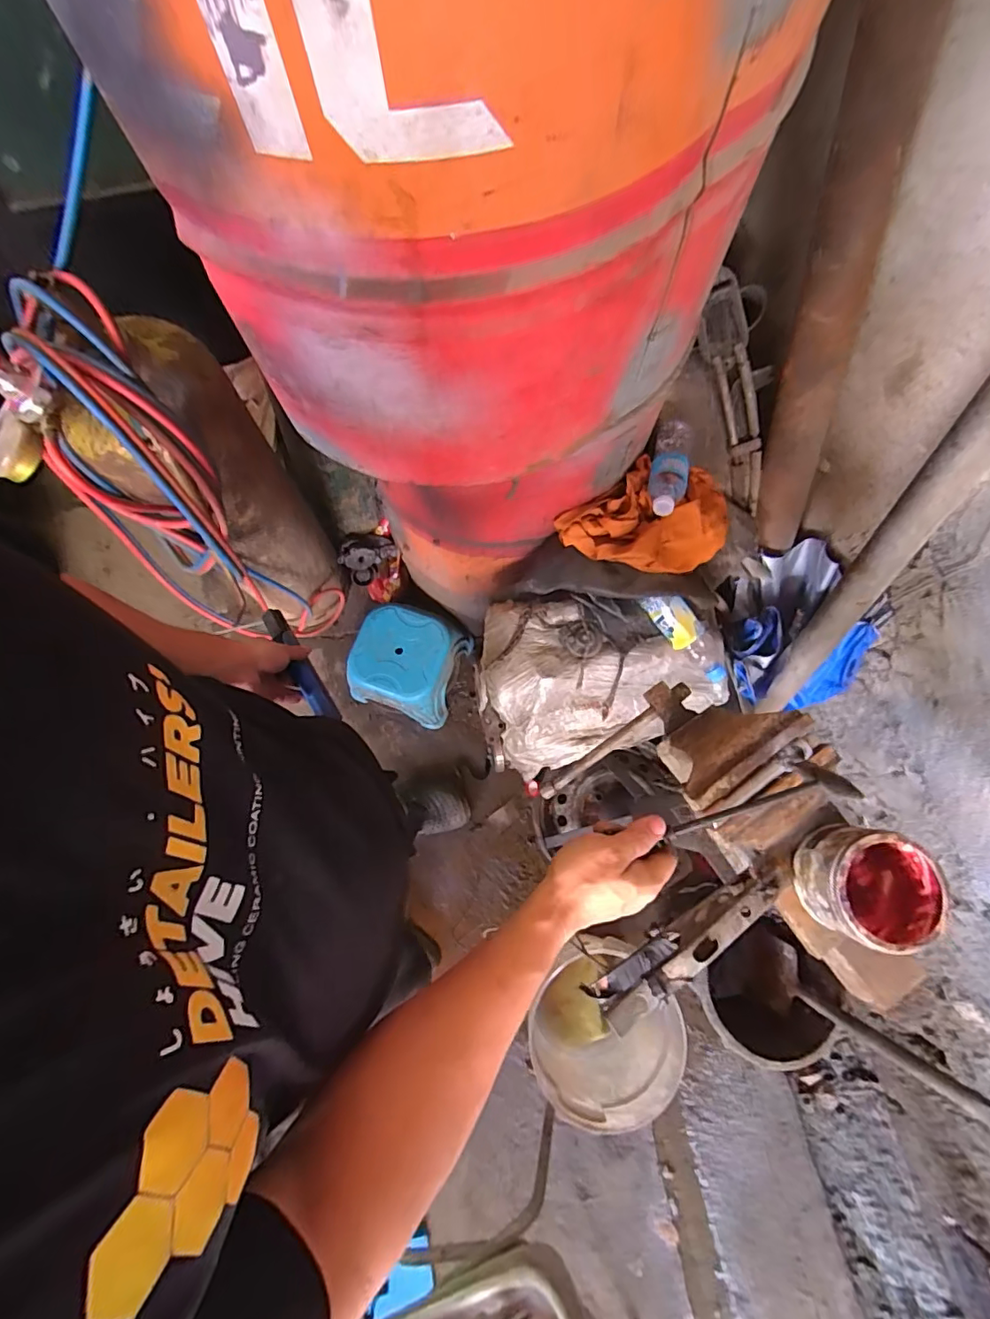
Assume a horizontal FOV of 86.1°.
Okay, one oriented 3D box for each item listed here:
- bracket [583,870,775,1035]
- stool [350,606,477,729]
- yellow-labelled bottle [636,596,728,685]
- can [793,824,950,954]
[{"bbox_3d":[0.199,0.298,0.555,0.216,0.082,0.028,-33,78,-8],"label":"bracket"},{"bbox_3d":[-0.236,0.008,1.445,0.269,0.197,0.275,20,77,5],"label":"stool"},{"bbox_3d":[0.353,-0.044,0.966,0.213,0.053,0.067,45,79,-15],"label":"yellow-labelled bottle"},{"bbox_3d":[0.366,0.223,0.525,0.112,0.085,0.105,1,76,0],"label":"can"}]

